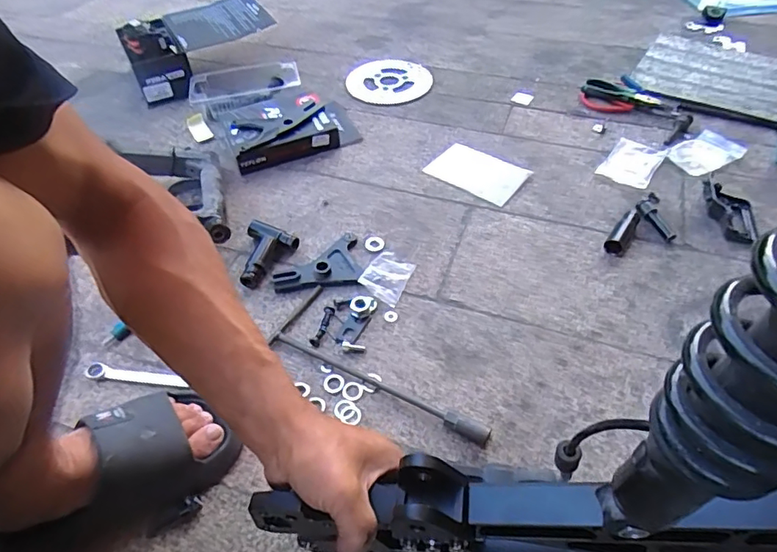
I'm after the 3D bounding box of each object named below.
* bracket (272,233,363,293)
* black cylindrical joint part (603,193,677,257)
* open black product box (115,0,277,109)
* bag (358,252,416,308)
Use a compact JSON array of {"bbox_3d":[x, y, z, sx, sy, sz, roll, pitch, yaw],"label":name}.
[{"bbox_3d":[-0.098,-0.024,0.728,0.113,0.019,0.100,-3,49,1],"label":"bracket"},{"bbox_3d":[0.379,-0.075,0.751,0.070,0.029,0.155,33,58,27],"label":"black cylindrical joint part"},{"bbox_3d":[-0.383,-0.470,1.066,0.288,0.102,0.242,-23,52,-16],"label":"open black product box"},{"bbox_3d":[-0.001,-0.001,0.705,0.056,0.014,0.077,34,59,-2],"label":"bag"}]

